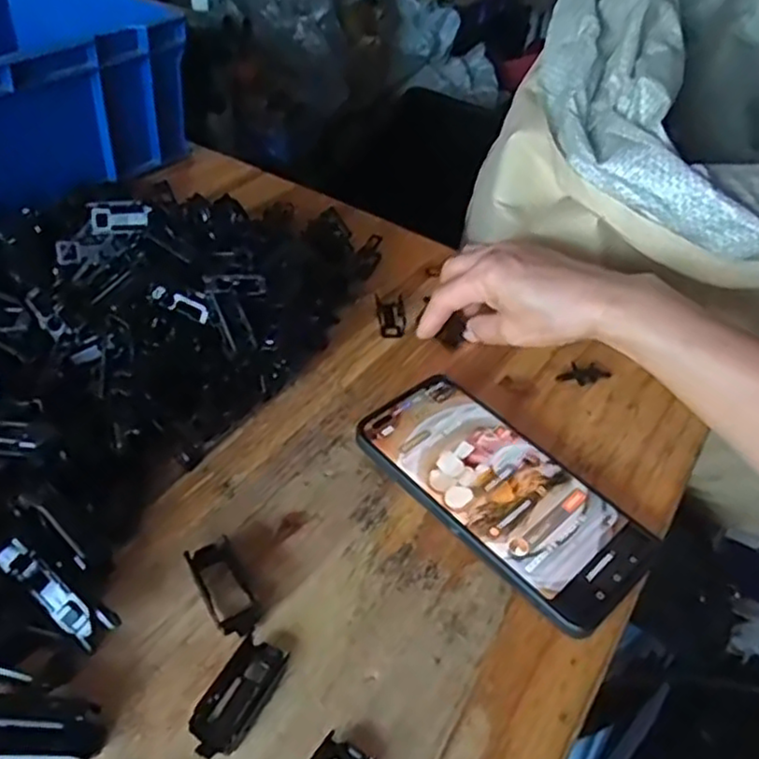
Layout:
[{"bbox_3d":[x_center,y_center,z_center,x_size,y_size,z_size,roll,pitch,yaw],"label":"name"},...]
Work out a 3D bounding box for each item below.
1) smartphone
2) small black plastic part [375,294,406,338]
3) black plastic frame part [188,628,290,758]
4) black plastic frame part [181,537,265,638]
[{"bbox_3d":[0.066,0.059,0.381,0.161,0.007,0.079,38,52,27],"label":"smartphone"},{"bbox_3d":[0.008,-0.045,0.501,0.021,0.008,0.042,3,42,-3],"label":"small black plastic part"},{"bbox_3d":[-0.061,0.136,0.300,0.023,0.006,0.051,19,43,15],"label":"black plastic frame part"},{"bbox_3d":[-0.074,0.099,0.335,0.023,0.010,0.052,-22,48,-27],"label":"black plastic frame part"}]

